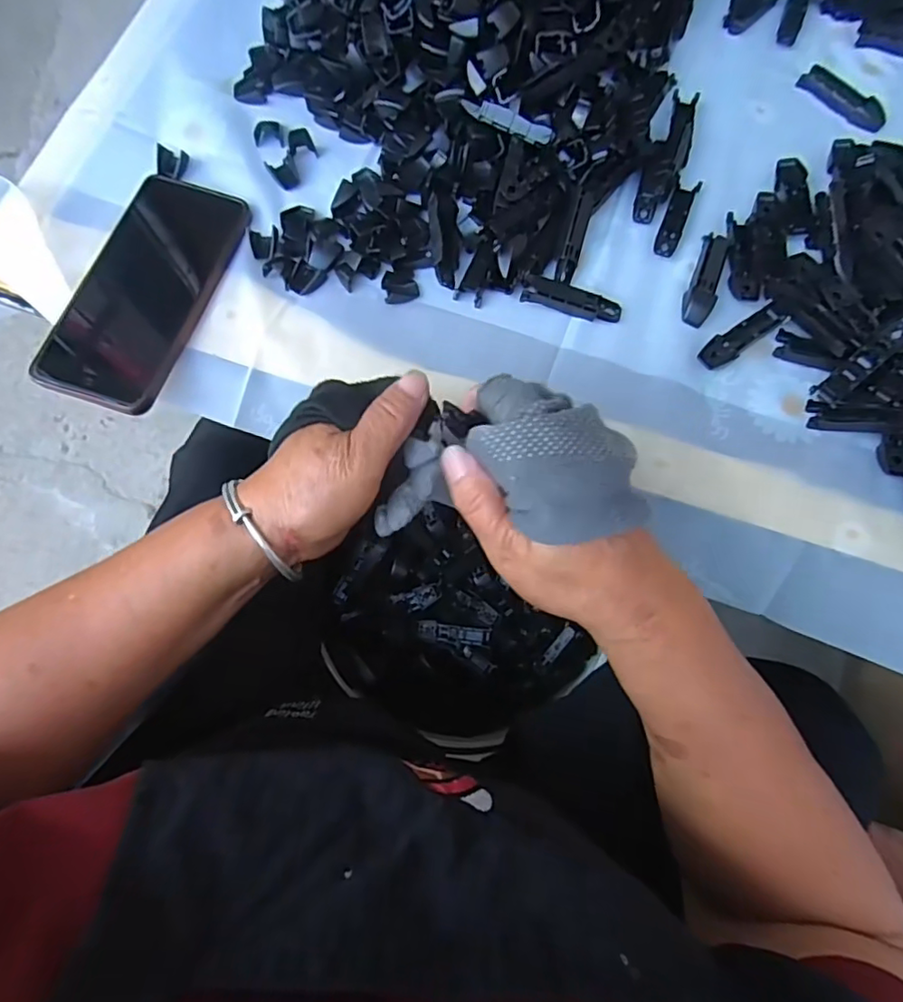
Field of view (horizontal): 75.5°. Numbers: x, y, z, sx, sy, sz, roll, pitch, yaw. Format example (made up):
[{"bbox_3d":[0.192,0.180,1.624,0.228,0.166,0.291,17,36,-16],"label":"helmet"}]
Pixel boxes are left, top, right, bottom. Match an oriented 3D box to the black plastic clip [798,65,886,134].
[{"bbox_3d":[0.294,-0.303,0.435,0.019,0.008,0.069,-40,81,-13],"label":"black plastic clip"}]

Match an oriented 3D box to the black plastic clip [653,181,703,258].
[{"bbox_3d":[0.156,-0.196,0.403,0.016,0.008,0.060,22,74,2],"label":"black plastic clip"}]

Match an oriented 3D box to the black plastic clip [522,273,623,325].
[{"bbox_3d":[0.079,-0.131,0.382,0.065,0.012,0.018,14,74,-1],"label":"black plastic clip"}]

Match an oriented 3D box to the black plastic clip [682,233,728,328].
[{"bbox_3d":[0.169,-0.149,0.386,0.019,0.008,0.069,19,74,1],"label":"black plastic clip"}]

